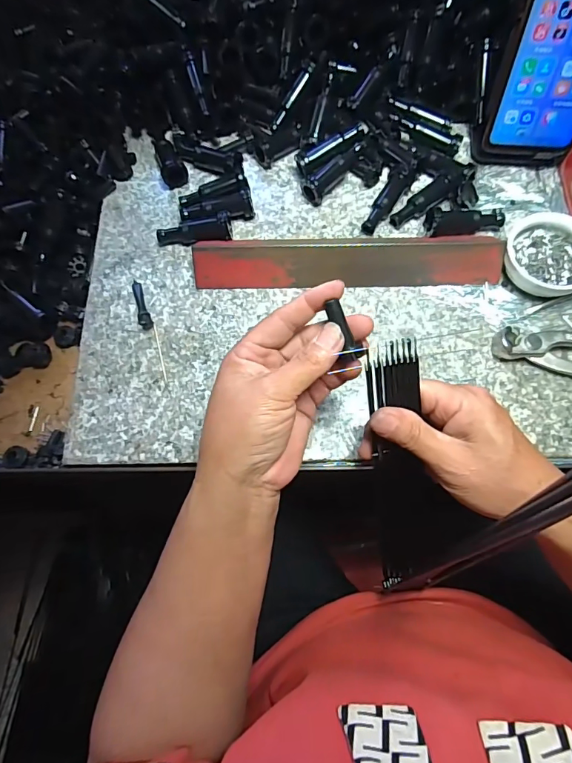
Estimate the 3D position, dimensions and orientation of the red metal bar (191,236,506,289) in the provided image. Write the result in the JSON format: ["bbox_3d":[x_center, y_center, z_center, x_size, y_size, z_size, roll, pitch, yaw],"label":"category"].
[{"bbox_3d":[0.052,-0.104,0.371,0.258,0.027,0.036,-1,71,2],"label":"red metal bar"}]

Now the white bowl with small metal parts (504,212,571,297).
[{"bbox_3d":[0.220,-0.104,0.361,0.071,0.024,0.064,38,77,14],"label":"white bowl with small metal parts"}]

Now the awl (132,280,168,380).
[{"bbox_3d":[-0.116,-0.046,0.368,0.011,0.009,0.097,-23,71,-5],"label":"awl"}]

